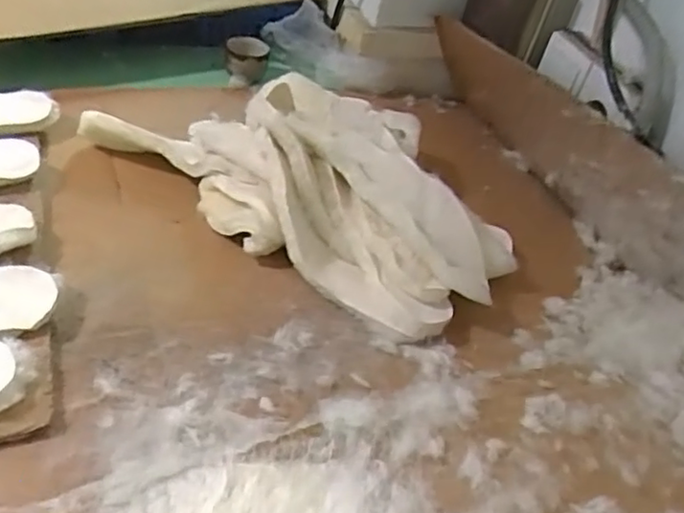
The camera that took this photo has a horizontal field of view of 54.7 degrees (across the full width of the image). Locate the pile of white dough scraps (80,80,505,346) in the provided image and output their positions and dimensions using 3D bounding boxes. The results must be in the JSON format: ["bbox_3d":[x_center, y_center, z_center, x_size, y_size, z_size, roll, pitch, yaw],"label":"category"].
[{"bbox_3d":[-0.023,-0.106,0.723,0.429,0.097,0.261,35,51,25],"label":"pile of white dough scraps"}]

